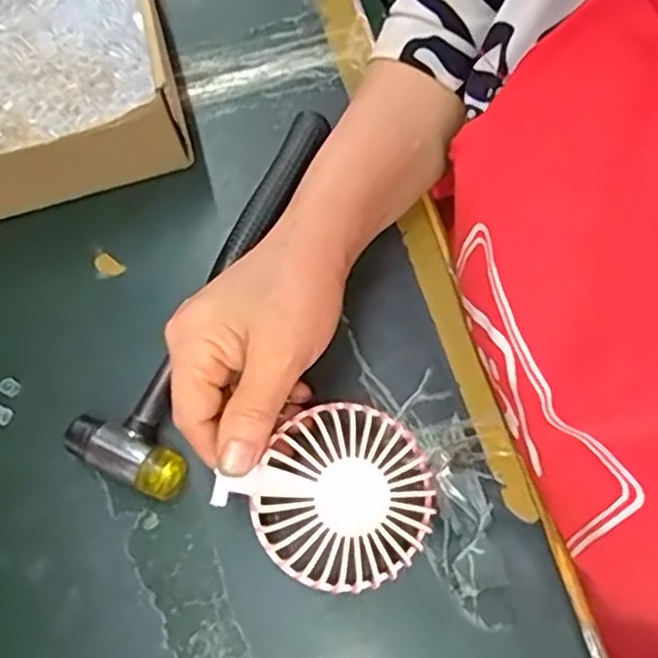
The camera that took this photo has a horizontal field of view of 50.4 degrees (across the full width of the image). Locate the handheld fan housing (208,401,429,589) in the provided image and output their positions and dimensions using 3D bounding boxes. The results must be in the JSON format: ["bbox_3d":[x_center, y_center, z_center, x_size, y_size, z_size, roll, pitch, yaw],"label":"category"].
[{"bbox_3d":[0.005,0.076,0.326,0.082,0.019,0.082,-41,72,-12],"label":"handheld fan housing"}]

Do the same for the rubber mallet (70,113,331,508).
[{"bbox_3d":[-0.051,-0.020,0.390,0.060,0.025,0.235,28,73,13],"label":"rubber mallet"}]

